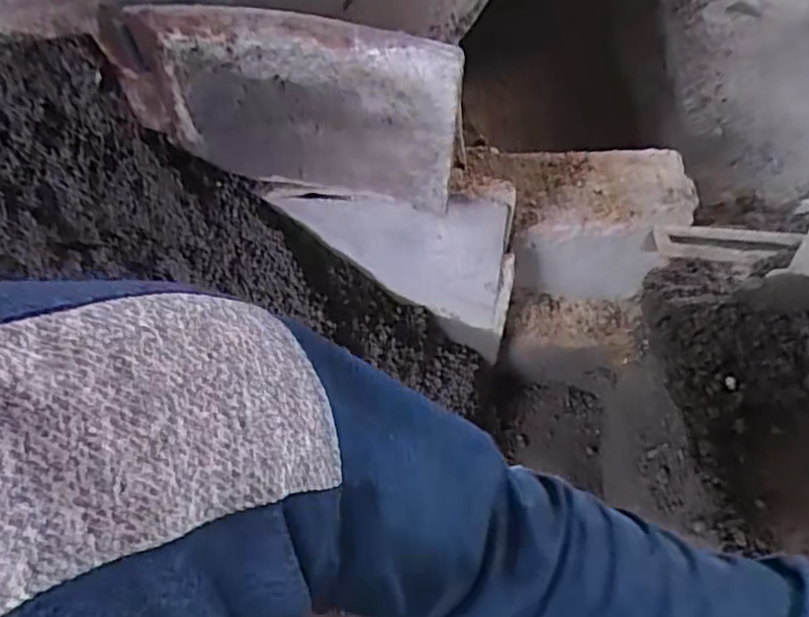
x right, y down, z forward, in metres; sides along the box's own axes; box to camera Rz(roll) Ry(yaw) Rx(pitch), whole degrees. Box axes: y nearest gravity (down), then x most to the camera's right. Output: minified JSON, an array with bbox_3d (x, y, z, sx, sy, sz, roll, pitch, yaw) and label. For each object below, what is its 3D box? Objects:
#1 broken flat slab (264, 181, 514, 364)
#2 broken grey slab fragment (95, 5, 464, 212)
[{"bbox_3d":[0.069,-0.097,1.124,0.545,0.283,0.047,35,39,-32],"label":"broken flat slab"},{"bbox_3d":[-0.151,-0.252,0.889,0.432,0.318,0.028,7,63,3],"label":"broken grey slab fragment"}]

